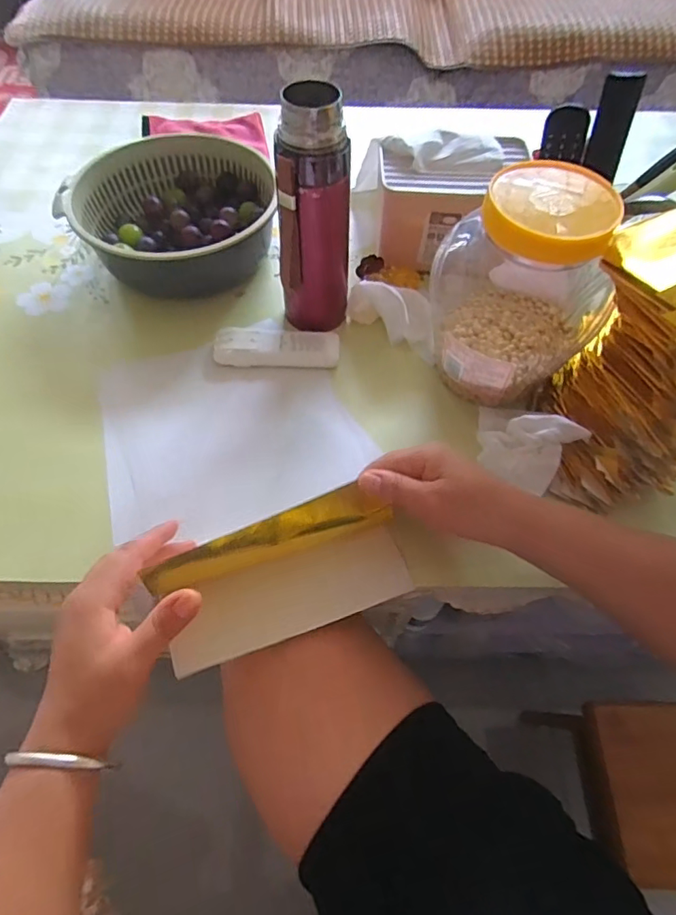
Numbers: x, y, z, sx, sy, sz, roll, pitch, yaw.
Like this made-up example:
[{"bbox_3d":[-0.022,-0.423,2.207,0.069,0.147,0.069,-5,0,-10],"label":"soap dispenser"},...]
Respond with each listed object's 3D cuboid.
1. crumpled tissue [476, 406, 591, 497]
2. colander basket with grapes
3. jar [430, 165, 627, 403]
[{"bbox_3d":[0.157,-0.012,0.457,0.086,0.040,0.091,-40,68,-22],"label":"crumpled tissue"},{"bbox_3d":[-0.186,-0.280,0.597,0.225,0.084,0.178,-7,59,-6],"label":"colander basket with grapes"},{"bbox_3d":[0.156,-0.149,0.450,0.135,0.179,0.146,21,61,11],"label":"jar"}]

